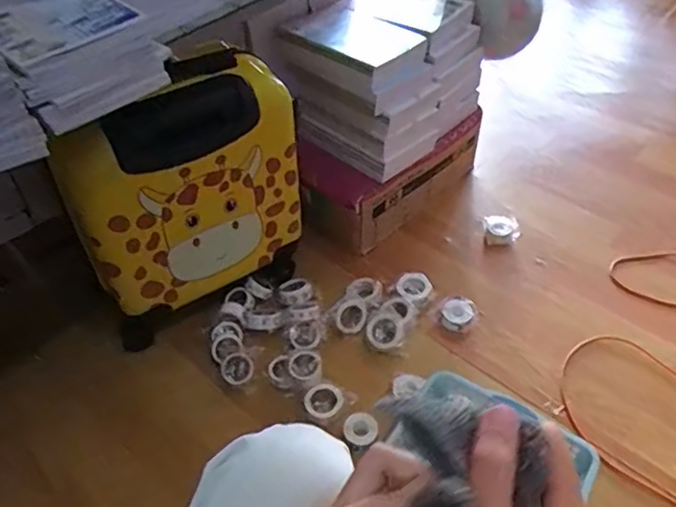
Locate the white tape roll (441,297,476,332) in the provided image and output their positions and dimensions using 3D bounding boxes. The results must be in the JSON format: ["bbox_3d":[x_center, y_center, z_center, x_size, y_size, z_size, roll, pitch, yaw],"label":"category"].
[{"bbox_3d":[0.216,0.110,1.033,0.055,0.034,0.058,-1,44,1],"label":"white tape roll"}]

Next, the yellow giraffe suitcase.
[{"bbox_3d":[-0.238,-0.070,0.937,0.165,0.435,0.345,32,53,30],"label":"yellow giraffe suitcase"}]

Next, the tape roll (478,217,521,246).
[{"bbox_3d":[0.337,-0.048,1.188,0.071,0.038,0.056,-6,44,-4],"label":"tape roll"}]

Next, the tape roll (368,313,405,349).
[{"bbox_3d":[0.084,0.133,1.001,0.062,0.022,0.072,4,44,6],"label":"tape roll"}]

